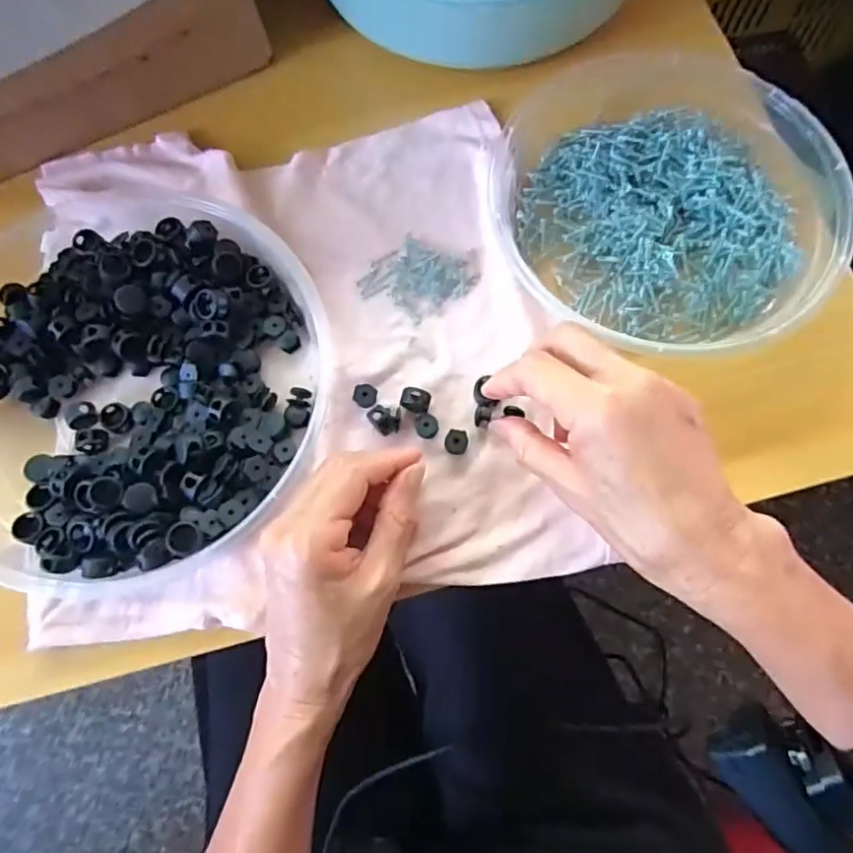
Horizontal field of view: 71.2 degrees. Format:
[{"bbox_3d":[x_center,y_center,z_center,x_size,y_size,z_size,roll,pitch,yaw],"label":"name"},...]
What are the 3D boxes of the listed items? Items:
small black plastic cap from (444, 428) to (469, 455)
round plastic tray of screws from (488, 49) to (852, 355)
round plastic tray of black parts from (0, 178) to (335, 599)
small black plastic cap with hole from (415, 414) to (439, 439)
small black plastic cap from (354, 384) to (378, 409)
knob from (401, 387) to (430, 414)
[{"bbox_3d":[0.017,0.009,0.341,0.013,0.008,0.014,0,73,2],"label":"small black plastic cap"},{"bbox_3d":[0.152,-0.153,0.377,0.204,0.048,0.208,0,73,2],"label":"round plastic tray of screws"},{"bbox_3d":[-0.175,-0.042,0.348,0.226,0.035,0.259,-17,73,-3],"label":"round plastic tray of black parts"},{"bbox_3d":[0.000,0.000,0.343,0.013,0.007,0.013,0,73,2],"label":"small black plastic cap with hole"},{"bbox_3d":[-0.036,-0.018,0.350,0.013,0.005,0.014,0,73,2],"label":"small black plastic cap"},{"bbox_3d":[-0.006,-0.015,0.345,0.016,0.009,0.013,23,75,8],"label":"knob"}]

